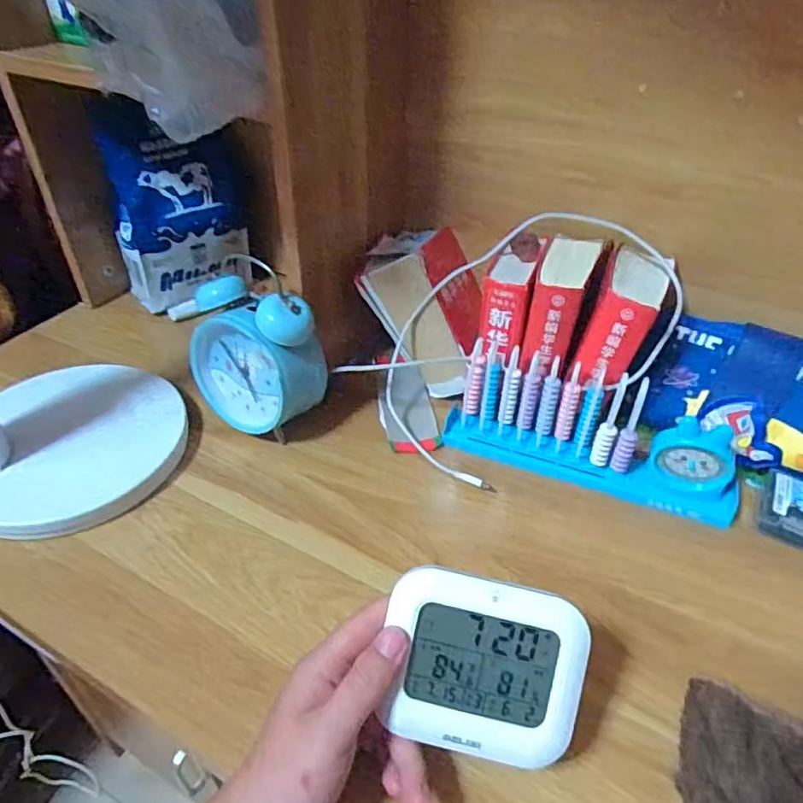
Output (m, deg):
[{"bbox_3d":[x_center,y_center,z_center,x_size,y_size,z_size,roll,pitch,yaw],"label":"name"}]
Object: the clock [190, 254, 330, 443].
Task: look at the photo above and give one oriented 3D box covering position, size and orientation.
[{"bbox_3d":[-0.126,-0.039,0.524,0.107,0.151,0.060,24,46,24],"label":"clock"}]

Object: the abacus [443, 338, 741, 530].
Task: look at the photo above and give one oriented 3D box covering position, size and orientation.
[{"bbox_3d":[0.158,0.022,0.501,0.236,0.092,0.047,15,43,15],"label":"abacus"}]

